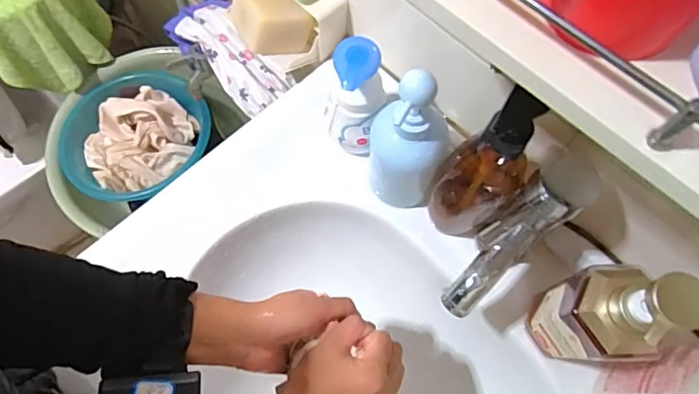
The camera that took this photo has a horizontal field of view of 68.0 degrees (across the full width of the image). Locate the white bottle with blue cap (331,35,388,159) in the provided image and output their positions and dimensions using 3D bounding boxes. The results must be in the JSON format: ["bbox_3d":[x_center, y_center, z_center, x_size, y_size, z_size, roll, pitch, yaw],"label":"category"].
[{"bbox_3d":[0.006,-0.104,0.536,0.060,0.133,0.057,3,68,0],"label":"white bottle with blue cap"}]

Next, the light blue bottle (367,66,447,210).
[{"bbox_3d":[0.057,-0.053,0.503,0.076,0.202,0.060,15,68,4],"label":"light blue bottle"}]

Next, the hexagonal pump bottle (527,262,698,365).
[{"bbox_3d":[0.207,0.100,0.435,0.054,0.216,0.078,-7,68,-5],"label":"hexagonal pump bottle"}]

